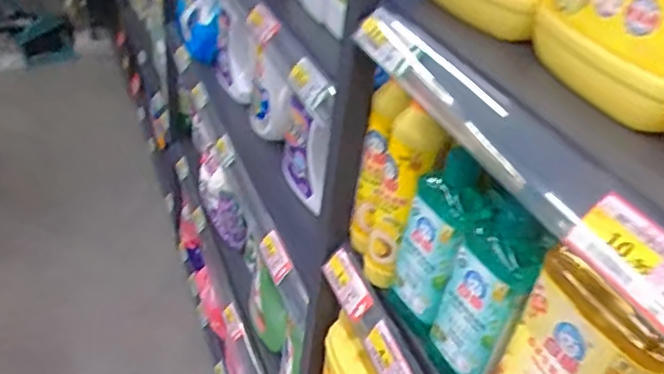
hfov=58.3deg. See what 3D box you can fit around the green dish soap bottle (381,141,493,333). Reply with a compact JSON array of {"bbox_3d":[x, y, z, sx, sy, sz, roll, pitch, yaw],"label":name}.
[{"bbox_3d":[0.096,0.060,0.570,0.040,0.181,0.078,-19,44,-32],"label":"green dish soap bottle"}]

